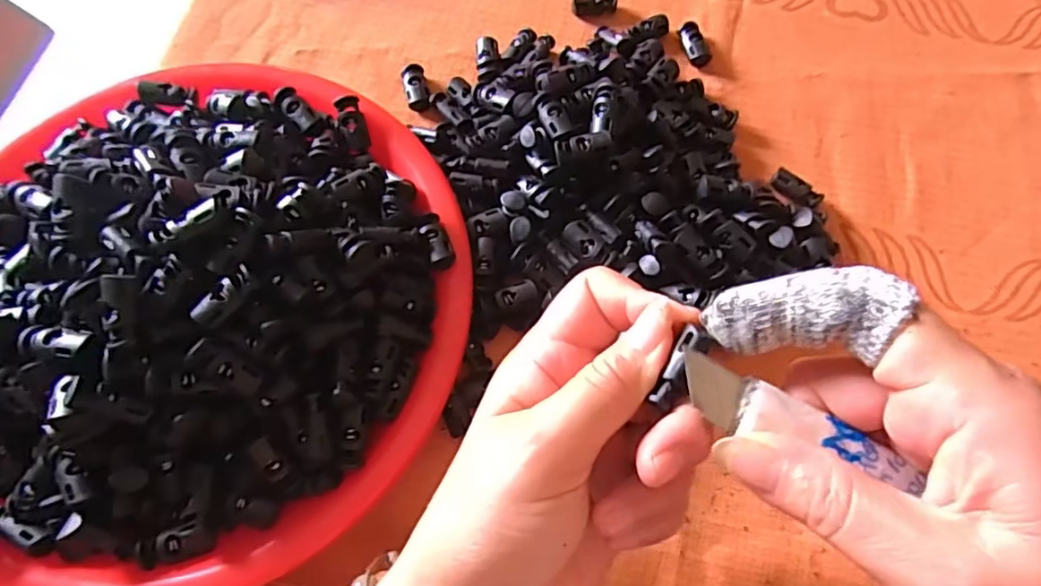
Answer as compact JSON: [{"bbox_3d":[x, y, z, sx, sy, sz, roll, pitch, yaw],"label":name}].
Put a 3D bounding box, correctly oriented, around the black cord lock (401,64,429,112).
[{"bbox_3d":[-0.060,-0.119,0.343,0.013,0.008,0.032,-12,69,-4],"label":"black cord lock"}]

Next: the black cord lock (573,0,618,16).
[{"bbox_3d":[0.046,-0.176,0.365,0.028,0.011,0.010,-8,69,-2],"label":"black cord lock"}]

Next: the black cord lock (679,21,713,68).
[{"bbox_3d":[0.104,-0.148,0.354,0.015,0.007,0.031,-13,69,-4],"label":"black cord lock"}]

